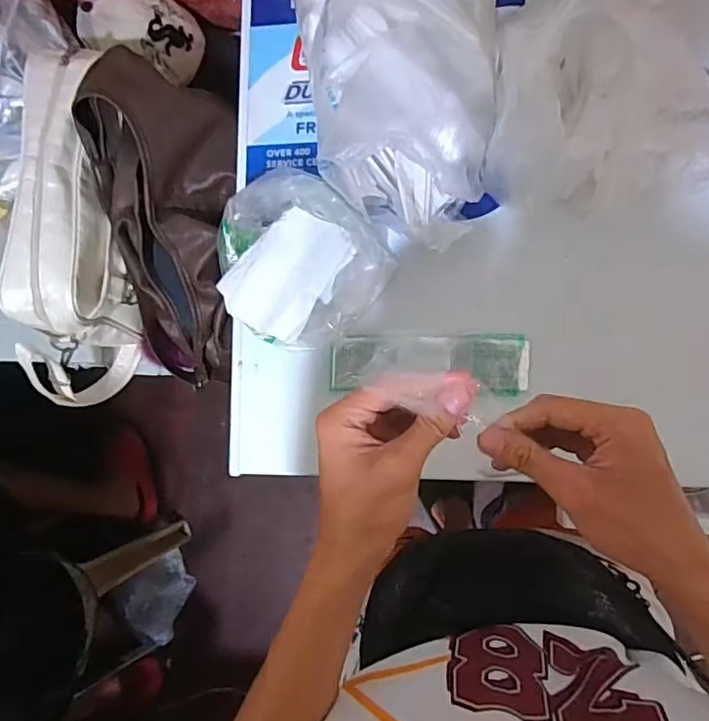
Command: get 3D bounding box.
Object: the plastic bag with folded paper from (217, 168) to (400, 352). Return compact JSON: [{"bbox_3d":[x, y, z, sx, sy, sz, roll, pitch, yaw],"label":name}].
[{"bbox_3d":[-0.062,-0.097,0.553,0.162,0.075,0.151,34,90,9],"label":"plastic bag with folded paper"}]

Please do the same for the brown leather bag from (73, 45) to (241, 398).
[{"bbox_3d":[-0.209,-0.131,0.637,0.160,0.126,0.380,4,118,8],"label":"brown leather bag"}]

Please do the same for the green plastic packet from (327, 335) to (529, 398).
[{"bbox_3d":[0.076,0.002,0.568,0.202,0.019,0.060,1,85,7],"label":"green plastic packet"}]

